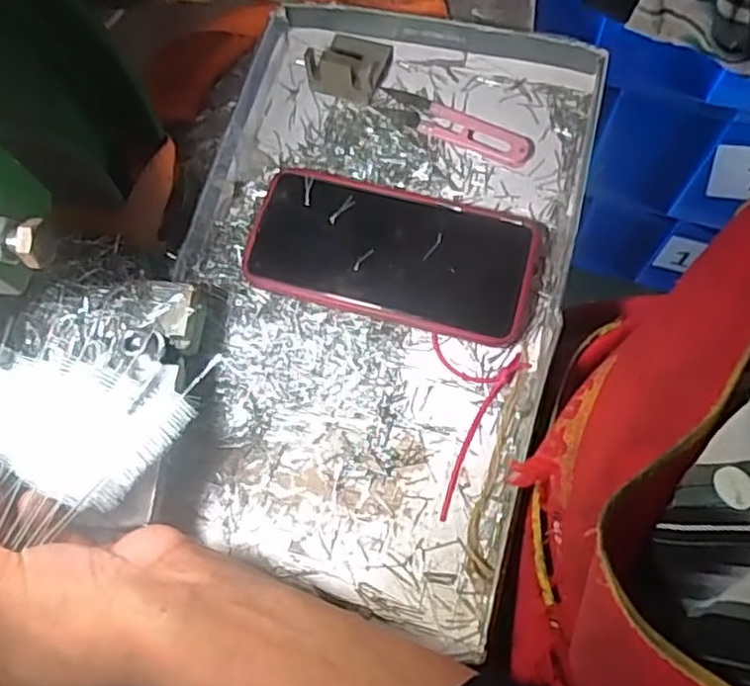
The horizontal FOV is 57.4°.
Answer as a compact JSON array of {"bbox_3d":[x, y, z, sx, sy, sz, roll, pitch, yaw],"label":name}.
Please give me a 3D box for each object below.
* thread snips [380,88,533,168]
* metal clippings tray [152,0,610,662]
[{"bbox_3d":[0.050,-0.137,0.426,0.099,0.008,0.026,25,75,9],"label":"thread snips"},{"bbox_3d":[-0.003,-0.037,0.391,0.209,0.029,0.337,15,74,6],"label":"metal clippings tray"}]

